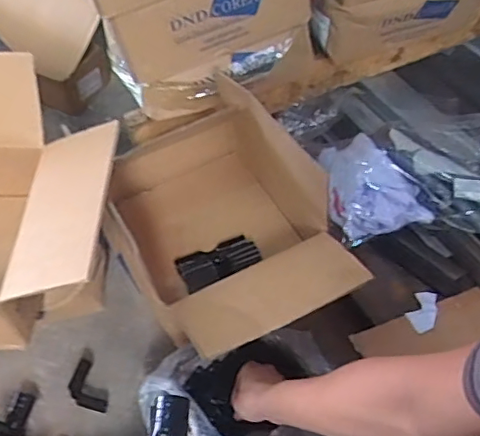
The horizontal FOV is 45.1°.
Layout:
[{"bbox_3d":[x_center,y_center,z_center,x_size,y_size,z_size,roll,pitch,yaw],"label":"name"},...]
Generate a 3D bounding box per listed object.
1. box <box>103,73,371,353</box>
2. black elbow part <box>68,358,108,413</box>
[{"bbox_3d":[-0.036,-0.001,0.932,0.295,0.200,0.462,-24,54,-14],"label":"box"},{"bbox_3d":[-0.242,0.266,0.902,0.044,0.026,0.088,-24,54,-14],"label":"black elbow part"}]

